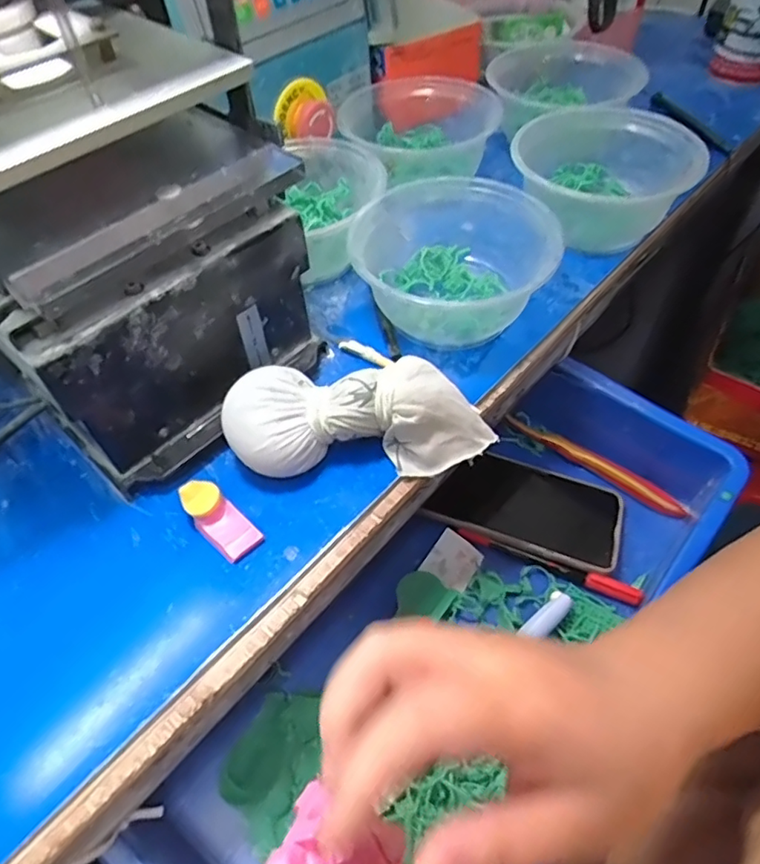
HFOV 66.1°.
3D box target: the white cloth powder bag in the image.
[{"bbox_3d":[-0.012,-0.005,0.334,0.147,0.049,0.053,-3,52,1],"label":"white cloth powder bag"}]

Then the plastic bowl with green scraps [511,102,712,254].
[{"bbox_3d":[0.175,-0.199,0.462,0.129,0.064,0.139,-2,52,2],"label":"plastic bowl with green scraps"}]

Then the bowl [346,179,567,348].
[{"bbox_3d":[0.052,-0.123,0.414,0.141,0.062,0.148,-2,52,2],"label":"bowl"}]

